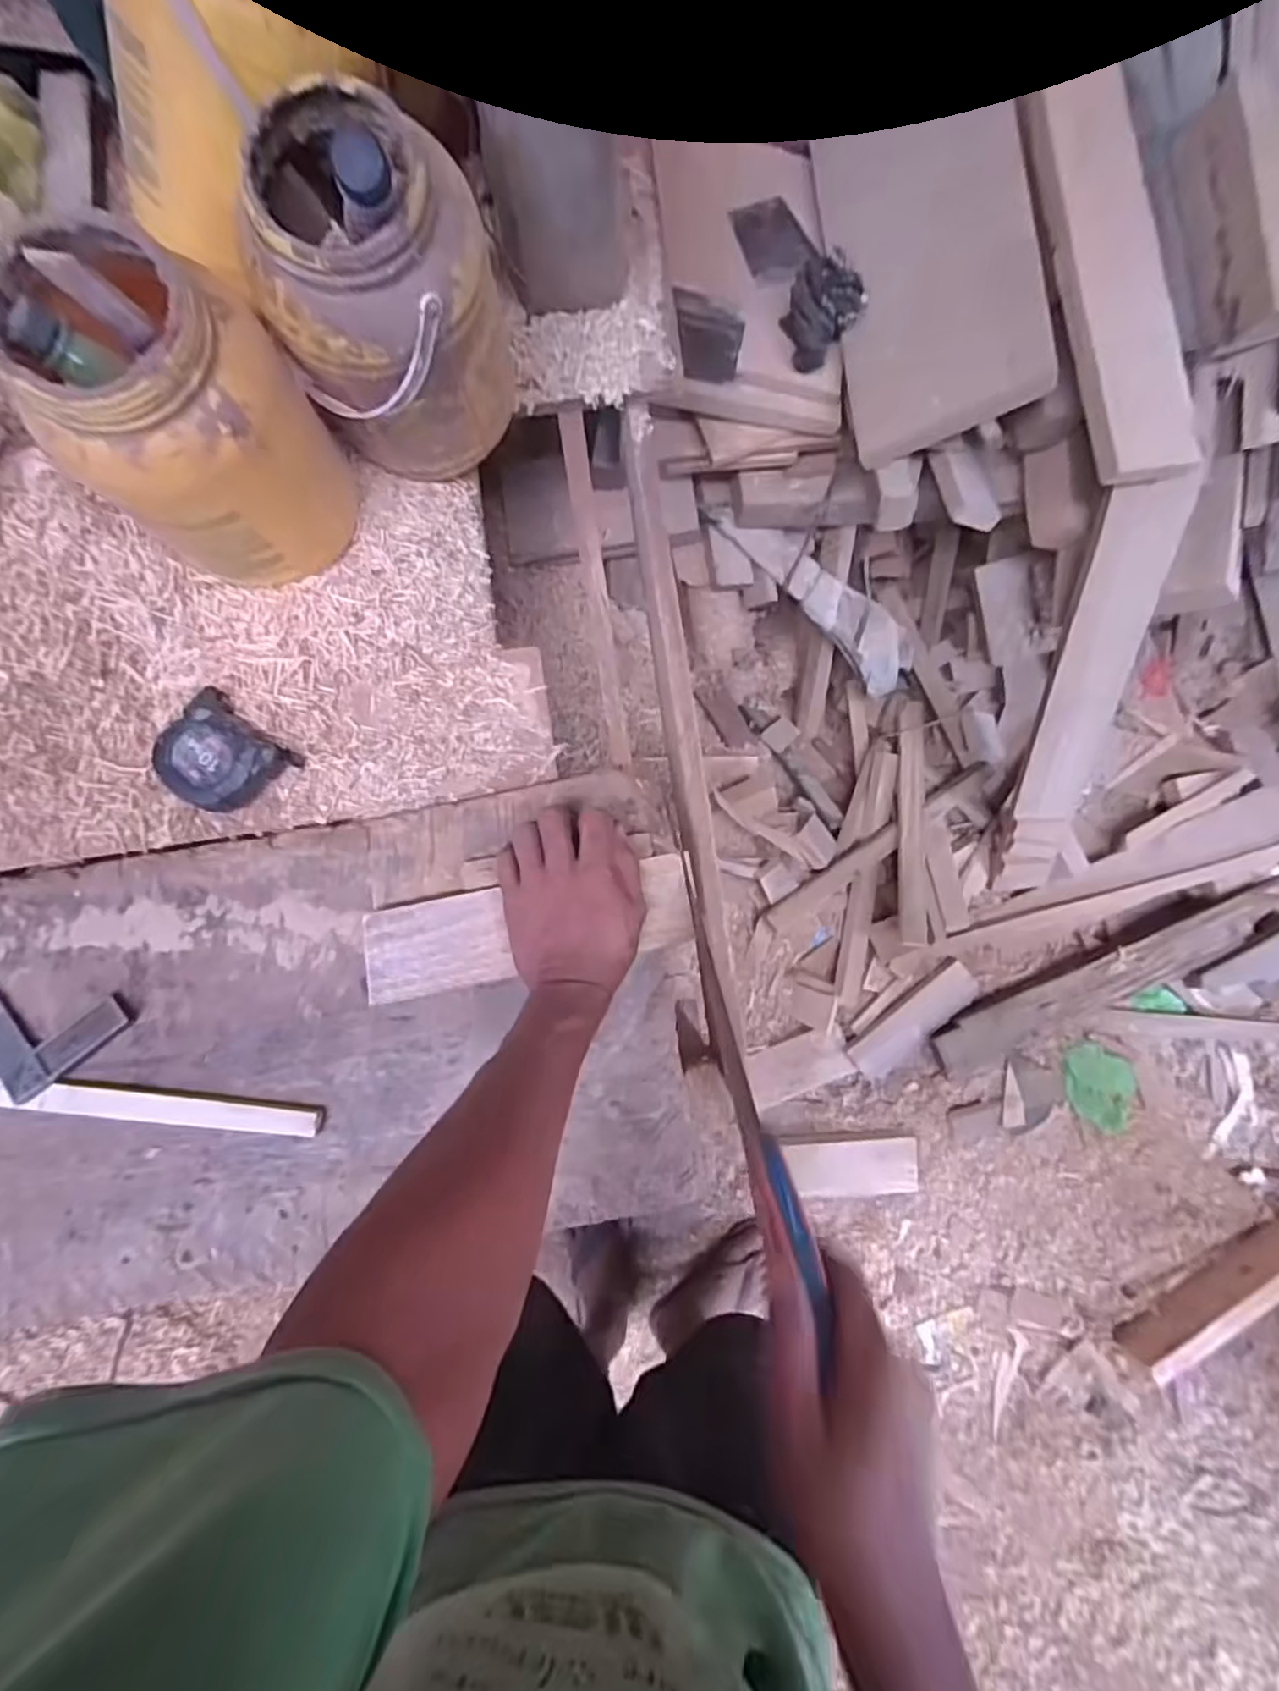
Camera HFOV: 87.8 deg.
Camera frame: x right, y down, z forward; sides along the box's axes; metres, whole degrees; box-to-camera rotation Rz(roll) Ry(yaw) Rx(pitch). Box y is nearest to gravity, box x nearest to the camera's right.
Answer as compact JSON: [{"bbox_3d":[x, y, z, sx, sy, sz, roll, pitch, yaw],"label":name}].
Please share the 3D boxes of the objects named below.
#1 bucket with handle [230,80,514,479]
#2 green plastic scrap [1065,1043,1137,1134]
[{"bbox_3d":[-0.177,-0.381,0.480,0.135,0.222,0.136,0,80,0],"label":"bucket with handle"},{"bbox_3d":[0.791,0.419,1.145,0.128,0.005,0.148,6,94,-6],"label":"green plastic scrap"}]

